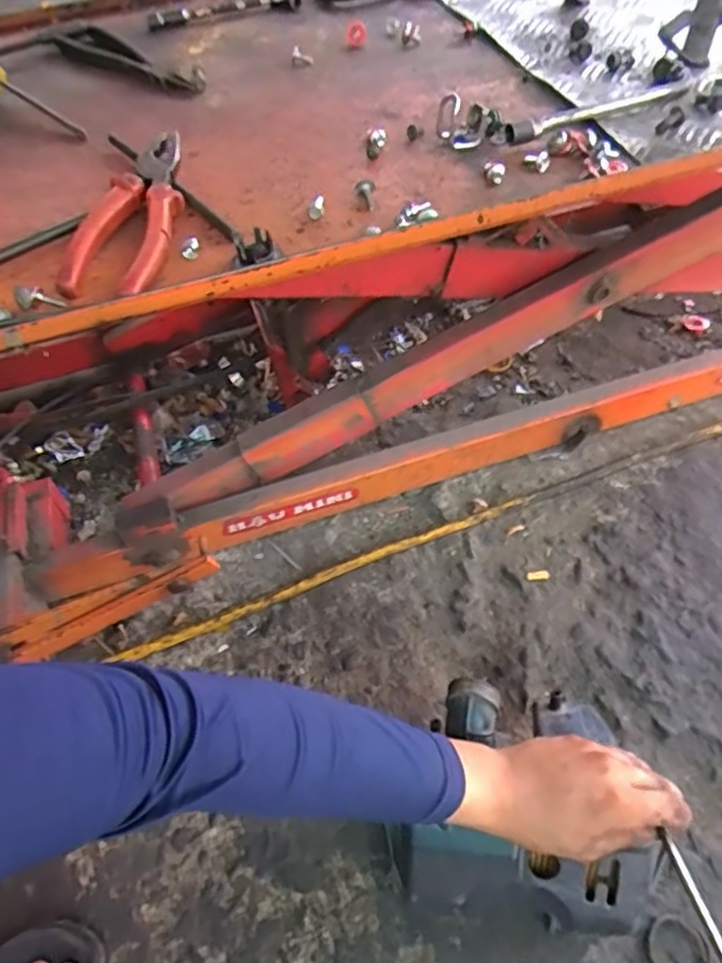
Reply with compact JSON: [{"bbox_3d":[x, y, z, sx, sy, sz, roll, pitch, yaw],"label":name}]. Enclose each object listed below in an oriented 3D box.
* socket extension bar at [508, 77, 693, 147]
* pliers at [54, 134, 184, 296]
[{"bbox_3d":[0.189,-0.293,0.500,0.167,0.018,0.015,-22,54,-12],"label":"socket extension bar"},{"bbox_3d":[-0.163,-0.192,0.447,0.064,0.026,0.168,1,52,5],"label":"pliers"}]

